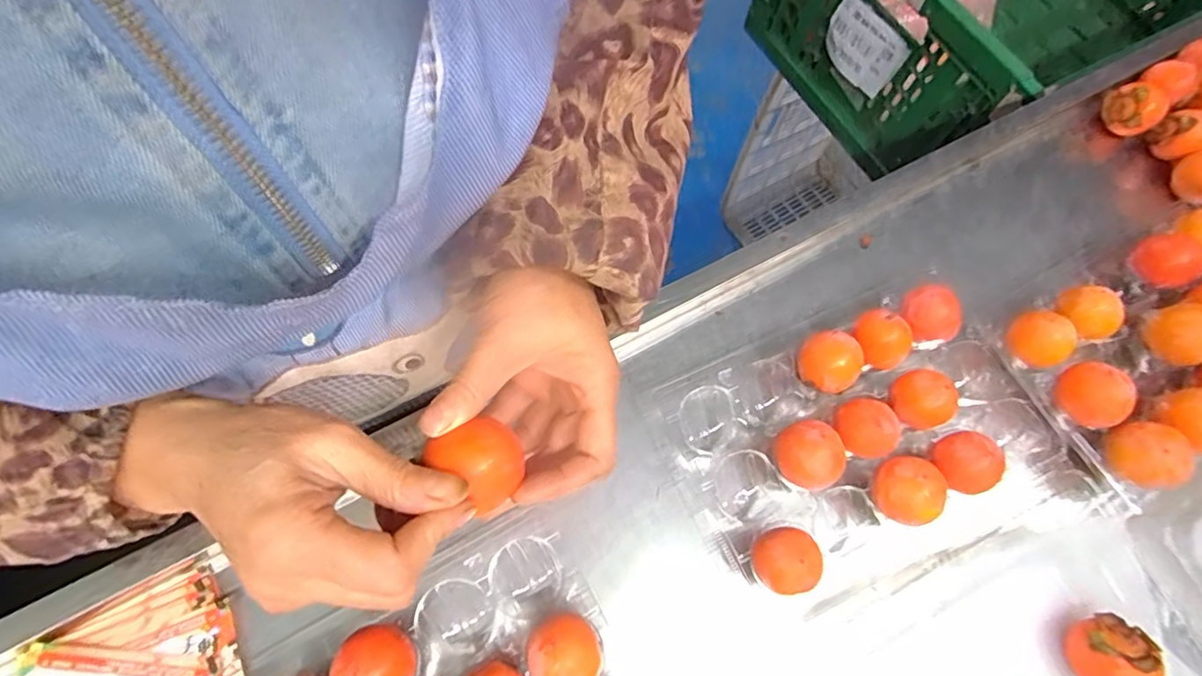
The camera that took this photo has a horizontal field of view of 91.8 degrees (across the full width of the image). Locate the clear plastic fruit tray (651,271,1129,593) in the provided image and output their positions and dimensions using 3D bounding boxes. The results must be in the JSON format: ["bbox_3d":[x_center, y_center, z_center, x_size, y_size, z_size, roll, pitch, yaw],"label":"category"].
[{"bbox_3d":[0.178,0.063,0.382,0.241,0.045,0.179,-18,69,-11],"label":"clear plastic fruit tray"}]

